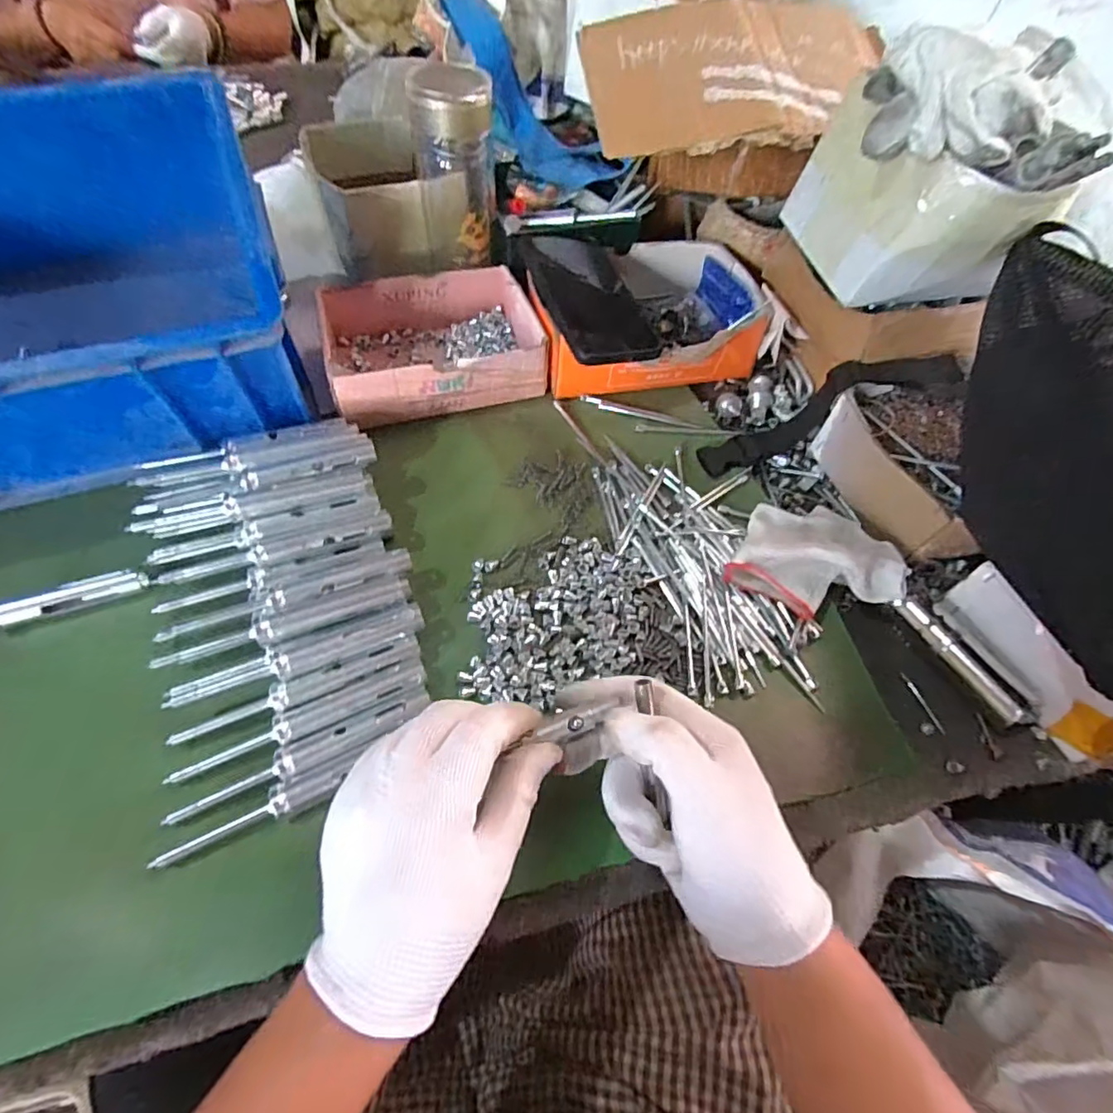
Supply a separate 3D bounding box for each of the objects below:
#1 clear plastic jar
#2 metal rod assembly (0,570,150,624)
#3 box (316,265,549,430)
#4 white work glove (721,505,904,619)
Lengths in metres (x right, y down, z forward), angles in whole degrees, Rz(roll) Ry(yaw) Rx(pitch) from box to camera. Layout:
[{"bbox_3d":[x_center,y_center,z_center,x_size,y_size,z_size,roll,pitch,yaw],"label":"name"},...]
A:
[{"bbox_3d":[-0.089,-0.331,0.489,0.066,0.142,0.068,-5,57,-7],"label":"clear plastic jar"},{"bbox_3d":[-0.343,0.033,0.363,0.139,0.018,0.019,-21,60,-17],"label":"metal rod assembly"},{"bbox_3d":[-0.110,-0.189,0.496,0.171,0.053,0.139,-16,59,-14],"label":"box"},{"bbox_3d":[0.184,-0.001,0.391,0.106,0.038,0.094,26,59,14],"label":"white work glove"}]

